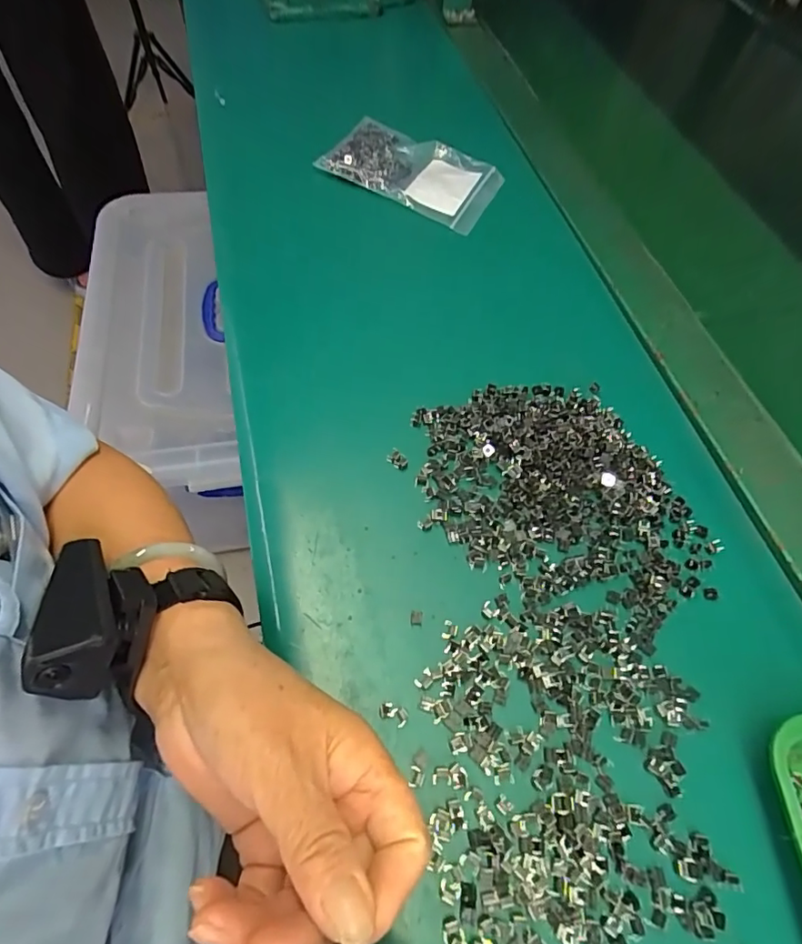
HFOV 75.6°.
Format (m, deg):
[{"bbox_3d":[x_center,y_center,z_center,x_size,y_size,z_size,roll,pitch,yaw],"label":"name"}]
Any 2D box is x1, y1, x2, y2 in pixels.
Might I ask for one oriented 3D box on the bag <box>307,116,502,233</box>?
[{"bbox_3d":[0.009,-0.274,0.472,0.148,0.017,0.088,26,65,3],"label":"bag"}]

